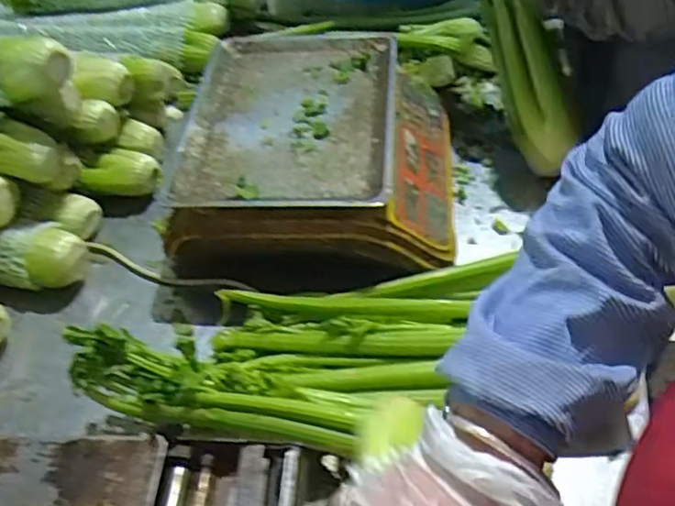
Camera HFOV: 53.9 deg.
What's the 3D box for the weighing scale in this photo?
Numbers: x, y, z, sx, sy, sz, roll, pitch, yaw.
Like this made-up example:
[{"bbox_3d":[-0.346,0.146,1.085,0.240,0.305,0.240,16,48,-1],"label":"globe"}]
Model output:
[{"bbox_3d":[-0.018,-0.134,0.820,0.316,0.105,0.372,2,46,7],"label":"weighing scale"}]

